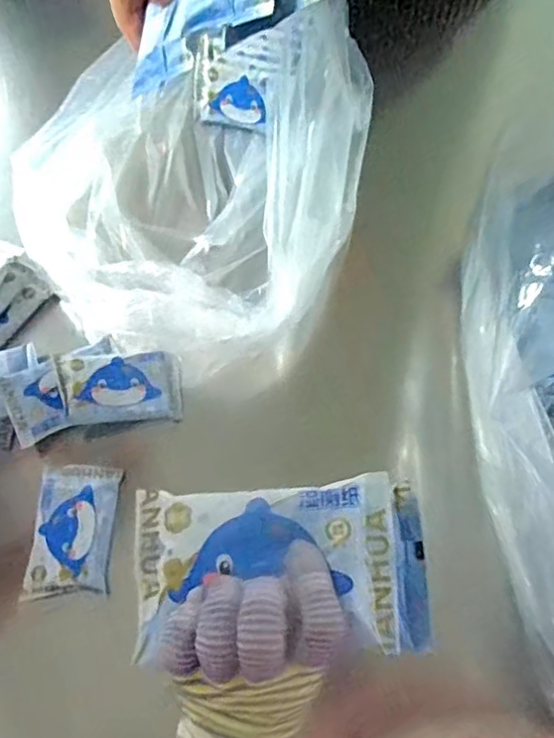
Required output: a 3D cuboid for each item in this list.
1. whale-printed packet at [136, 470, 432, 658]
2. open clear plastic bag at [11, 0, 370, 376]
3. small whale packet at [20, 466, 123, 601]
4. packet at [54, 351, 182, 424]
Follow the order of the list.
[{"bbox_3d":[0.000,0.103,0.315,0.154,0.024,0.085,-2,67,3],"label":"whale-printed packet"},{"bbox_3d":[-0.100,-0.240,0.755,0.381,0.119,0.451,11,67,5],"label":"open clear plastic bag"},{"bbox_3d":[-0.217,0.170,0.640,0.085,0.020,0.135,0,67,0],"label":"small whale packet"},{"bbox_3d":[-0.183,0.021,0.692,0.129,0.023,0.088,-3,68,-18],"label":"packet"}]

